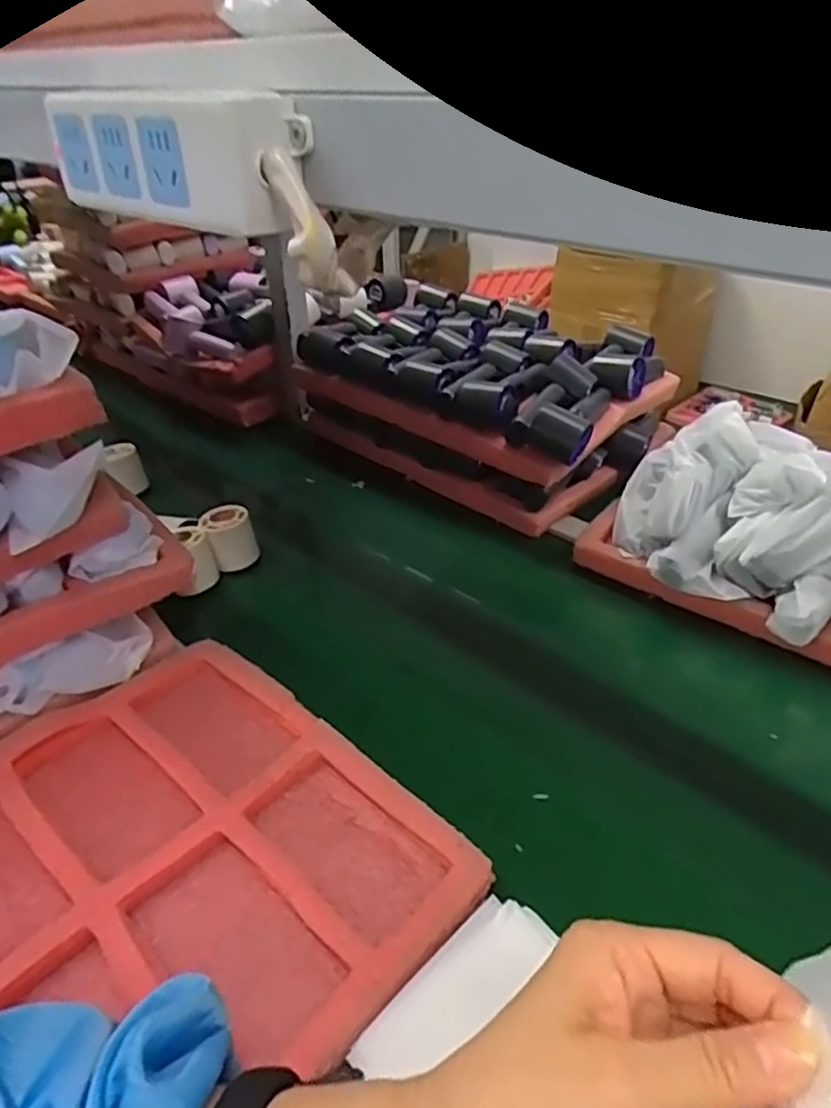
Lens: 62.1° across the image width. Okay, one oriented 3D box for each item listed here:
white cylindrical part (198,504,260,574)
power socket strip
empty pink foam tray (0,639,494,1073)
[{"bbox_3d":[-0.207,-0.016,0.777,0.056,0.059,0.057,-1,34,1],"label":"white cylindrical part"},{"bbox_3d":[-0.120,-0.188,0.332,0.039,0.050,0.178,-29,43,-35],"label":"power socket strip"},{"bbox_3d":[-0.222,0.251,0.408,0.328,0.047,0.471,27,43,35],"label":"empty pink foam tray"}]

